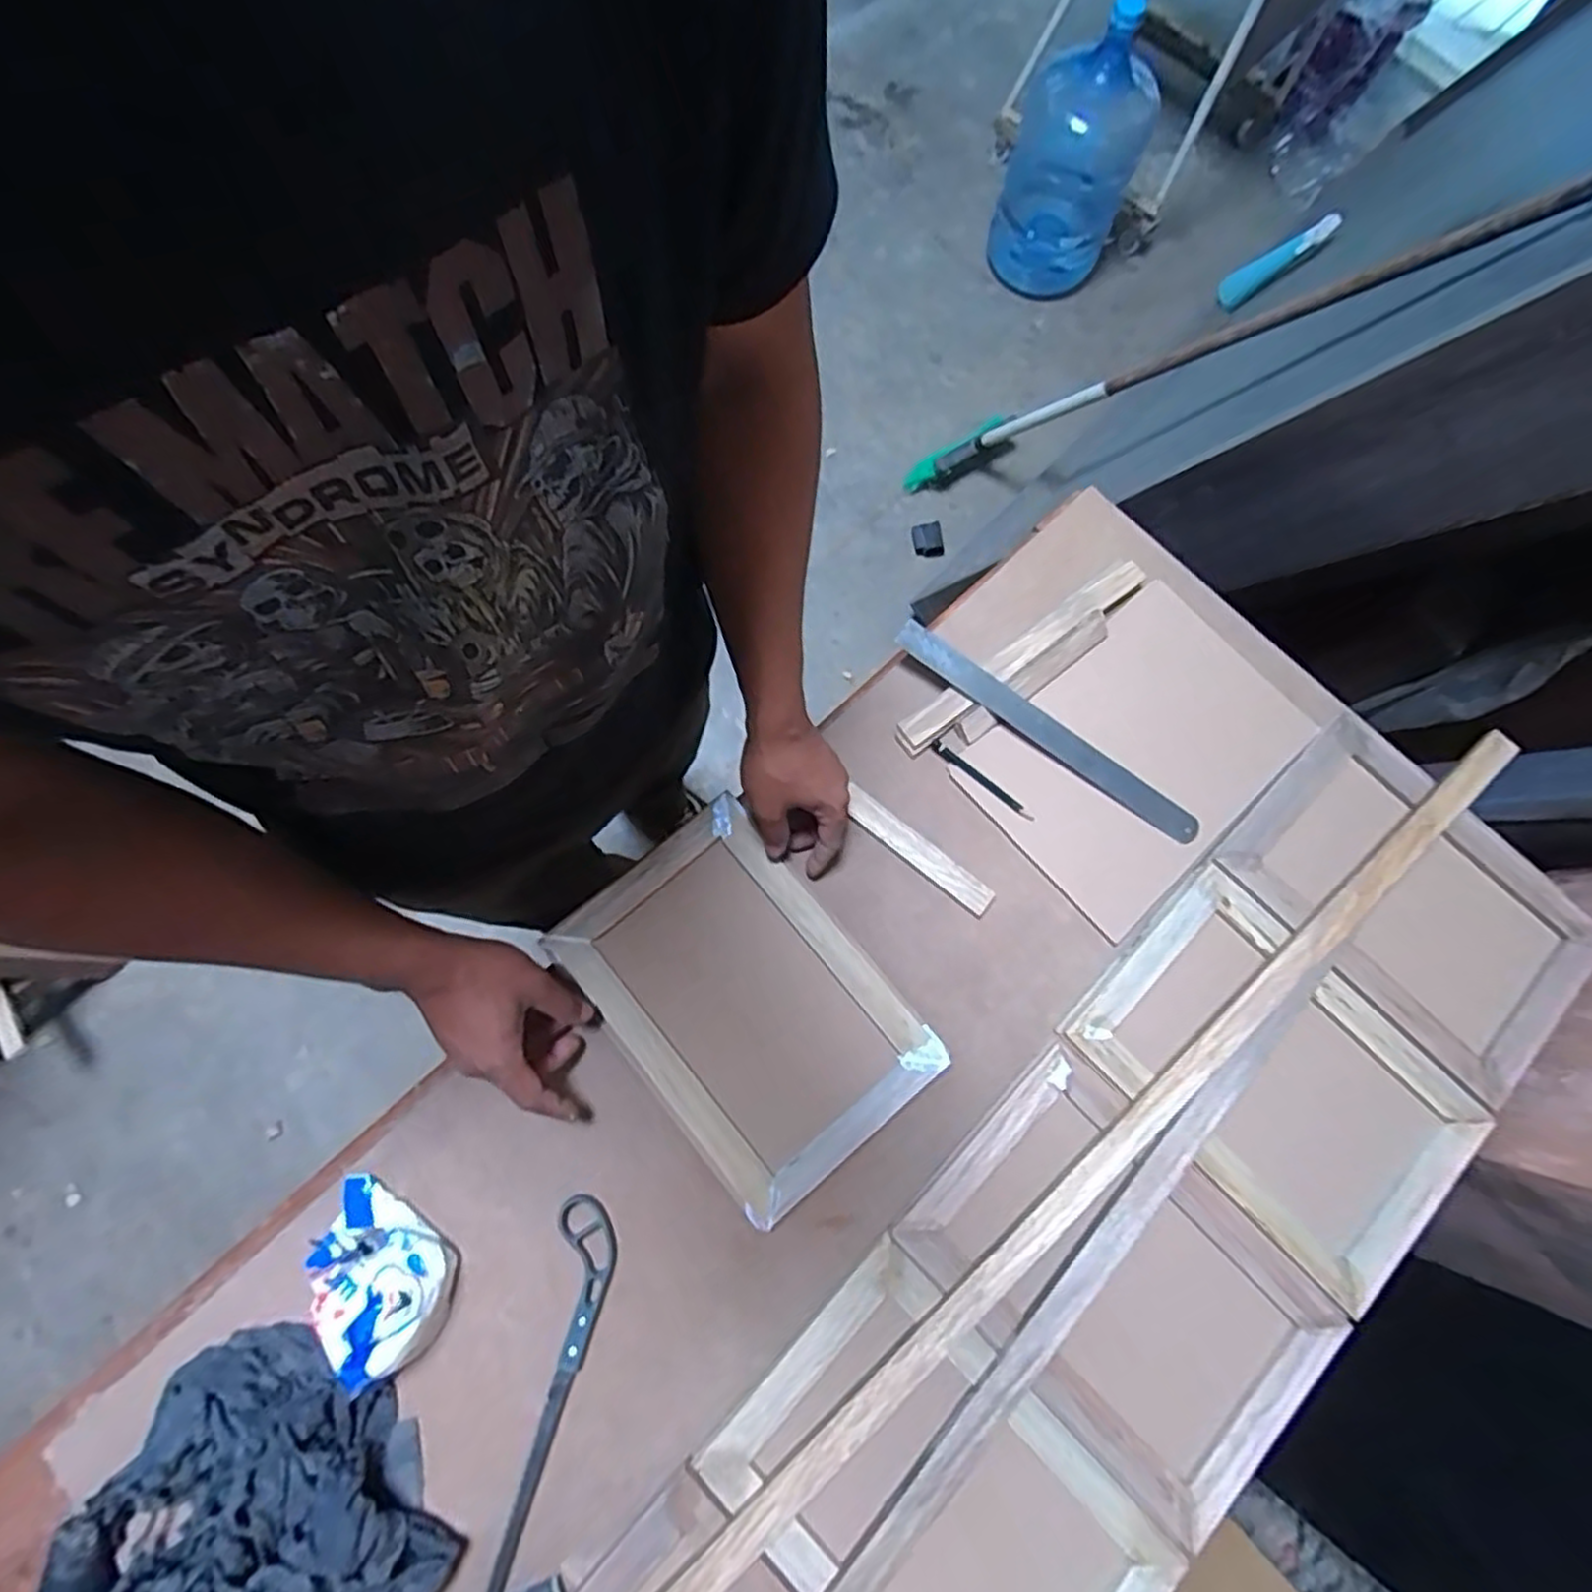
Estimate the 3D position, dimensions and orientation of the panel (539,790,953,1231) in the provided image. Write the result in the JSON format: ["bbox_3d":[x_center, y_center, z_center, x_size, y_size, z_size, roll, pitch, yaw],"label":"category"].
[{"bbox_3d":[-0.043,0.171,0.618,0.202,0.024,0.291,-39,79,-10],"label":"panel"}]

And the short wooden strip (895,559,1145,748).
[{"bbox_3d":[0.214,-0.137,0.696,0.284,0.021,0.027,-35,79,-9],"label":"short wooden strip"}]

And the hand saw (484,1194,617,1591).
[{"bbox_3d":[-0.184,0.469,0.534,0.047,0.011,0.317,9,76,1],"label":"hand saw"}]

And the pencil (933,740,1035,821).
[{"bbox_3d":[0.171,-0.014,0.671,0.110,0.004,0.008,40,98,10],"label":"pencil"}]

